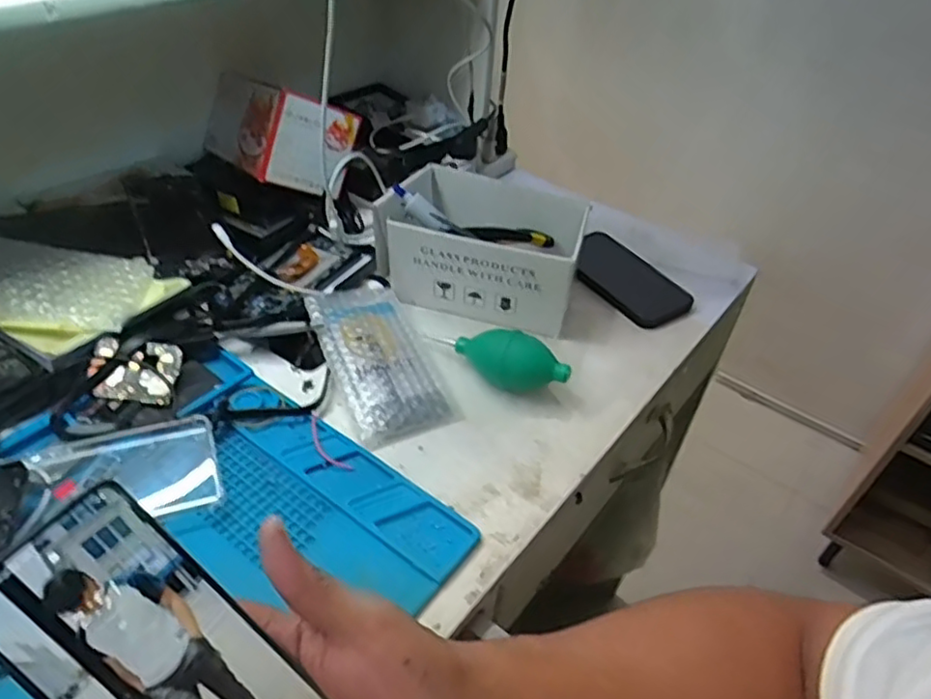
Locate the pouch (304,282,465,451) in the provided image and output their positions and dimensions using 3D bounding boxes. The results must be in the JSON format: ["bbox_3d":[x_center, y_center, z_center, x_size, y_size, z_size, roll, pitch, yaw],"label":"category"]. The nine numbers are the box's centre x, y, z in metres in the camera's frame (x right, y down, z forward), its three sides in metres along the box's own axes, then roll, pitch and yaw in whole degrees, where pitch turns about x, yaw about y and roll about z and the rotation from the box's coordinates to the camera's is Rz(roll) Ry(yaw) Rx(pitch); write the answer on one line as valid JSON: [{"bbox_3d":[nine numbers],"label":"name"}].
[{"bbox_3d":[-0.079,0.001,0.582,0.087,0.021,0.189,-15,45,-22],"label":"pouch"}]

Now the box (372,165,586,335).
[{"bbox_3d":[0.015,-0.103,0.653,0.196,0.088,0.118,15,42,11],"label":"box"}]

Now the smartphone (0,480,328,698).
[{"bbox_3d":[-0.130,0.138,0.285,0.156,0.004,0.072,49,52,-7],"label":"smartphone"}]

